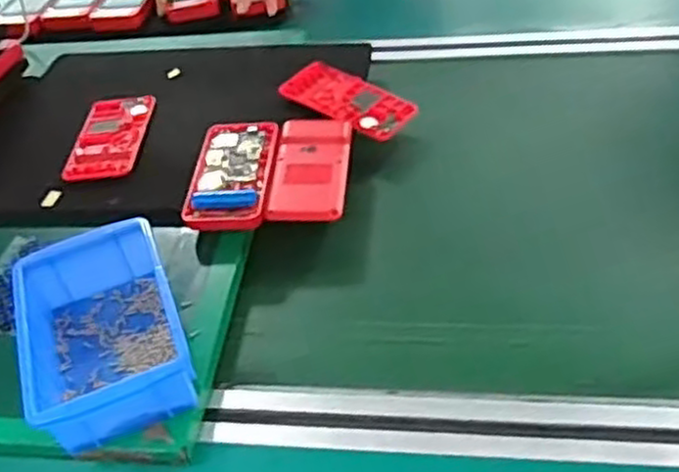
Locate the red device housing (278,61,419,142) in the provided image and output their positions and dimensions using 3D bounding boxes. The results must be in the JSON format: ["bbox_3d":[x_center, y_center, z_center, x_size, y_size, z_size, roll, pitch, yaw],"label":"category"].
[{"bbox_3d":[0.008,-0.127,0.671,0.120,0.009,0.064,28,52,25],"label":"red device housing"}]

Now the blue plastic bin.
[{"bbox_3d":[-0.156,0.063,0.486,0.094,0.057,0.143,-20,45,-11],"label":"blue plastic bin"}]

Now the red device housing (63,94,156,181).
[{"bbox_3d":[-0.210,-0.092,0.668,0.066,0.011,0.116,-4,44,5],"label":"red device housing"}]

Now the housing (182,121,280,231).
[{"bbox_3d":[-0.088,-0.052,0.603,0.064,0.018,0.120,-2,45,7],"label":"housing"}]

